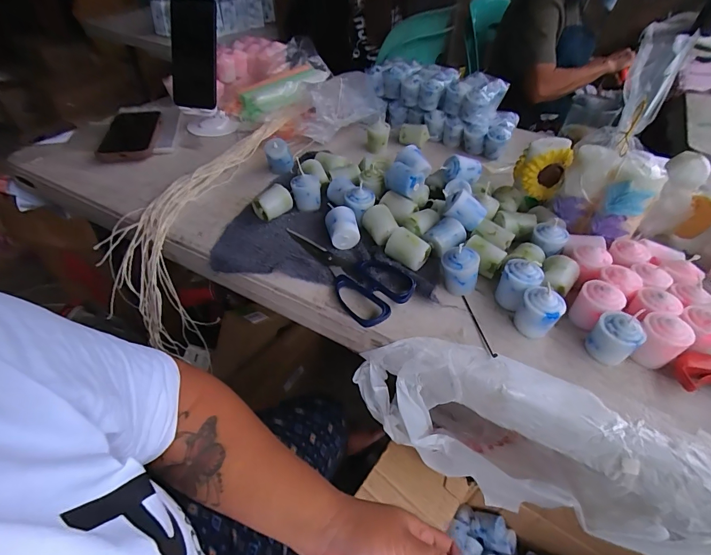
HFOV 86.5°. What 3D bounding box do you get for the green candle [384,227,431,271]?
[{"bbox_3d":[0.059,-0.033,0.438,0.045,0.028,0.032,32,53,28],"label":"green candle"}]

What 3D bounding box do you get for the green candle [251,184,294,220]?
[{"bbox_3d":[-0.110,-0.099,0.499,0.032,0.034,0.046,35,54,30],"label":"green candle"}]

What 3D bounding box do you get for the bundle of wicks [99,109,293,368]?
[{"bbox_3d":[-0.242,-0.073,0.643,0.102,0.242,0.410,13,46,12],"label":"bundle of wicks"}]

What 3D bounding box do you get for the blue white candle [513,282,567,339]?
[{"bbox_3d":[0.180,0.035,0.372,0.031,0.045,0.036,-32,53,-29],"label":"blue white candle"}]

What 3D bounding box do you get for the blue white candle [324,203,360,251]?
[{"bbox_3d":[-0.017,-0.063,0.465,0.036,0.035,0.040,-11,46,-12],"label":"blue white candle"}]

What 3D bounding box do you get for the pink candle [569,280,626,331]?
[{"bbox_3d":[0.237,0.031,0.376,0.035,0.044,0.038,-33,54,-29],"label":"pink candle"}]

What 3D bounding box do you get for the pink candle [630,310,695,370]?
[{"bbox_3d":[0.277,0.056,0.349,0.041,0.042,0.035,7,45,6],"label":"pink candle"}]

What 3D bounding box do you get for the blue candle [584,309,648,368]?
[{"bbox_3d":[0.240,0.055,0.349,0.035,0.047,0.032,0,45,0],"label":"blue candle"}]

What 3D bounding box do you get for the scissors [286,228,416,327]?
[{"bbox_3d":[-0.004,-0.018,0.439,0.078,0.014,0.178,-22,49,-21],"label":"scissors"}]

